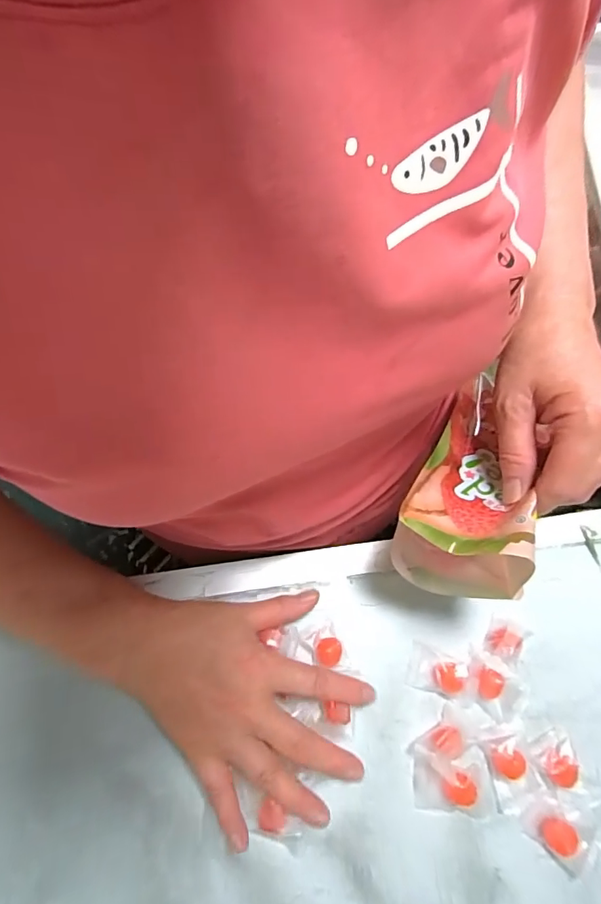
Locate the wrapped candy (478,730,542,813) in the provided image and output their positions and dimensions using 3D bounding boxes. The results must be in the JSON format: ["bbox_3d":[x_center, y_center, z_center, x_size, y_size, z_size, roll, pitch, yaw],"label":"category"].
[{"bbox_3d":[0.151,0.225,0.341,0.034,0.015,0.044,-12,71,-7],"label":"wrapped candy"}]

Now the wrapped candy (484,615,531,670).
[{"bbox_3d":[0.157,0.146,0.368,0.027,0.012,0.031,30,71,8],"label":"wrapped candy"}]

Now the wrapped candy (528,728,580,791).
[{"bbox_3d":[0.181,0.223,0.345,0.033,0.013,0.035,-8,70,-5],"label":"wrapped candy"}]

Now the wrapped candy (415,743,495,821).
[{"bbox_3d":[0.109,0.235,0.336,0.054,0.015,0.042,1,70,-2],"label":"wrapped candy"}]

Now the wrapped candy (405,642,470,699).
[{"bbox_3d":[0.104,0.165,0.359,0.041,0.019,0.031,16,70,4],"label":"wrapped candy"}]

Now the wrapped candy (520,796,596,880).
[{"bbox_3d":[0.181,0.262,0.328,0.041,0.014,0.035,39,73,11],"label":"wrapped candy"}]

